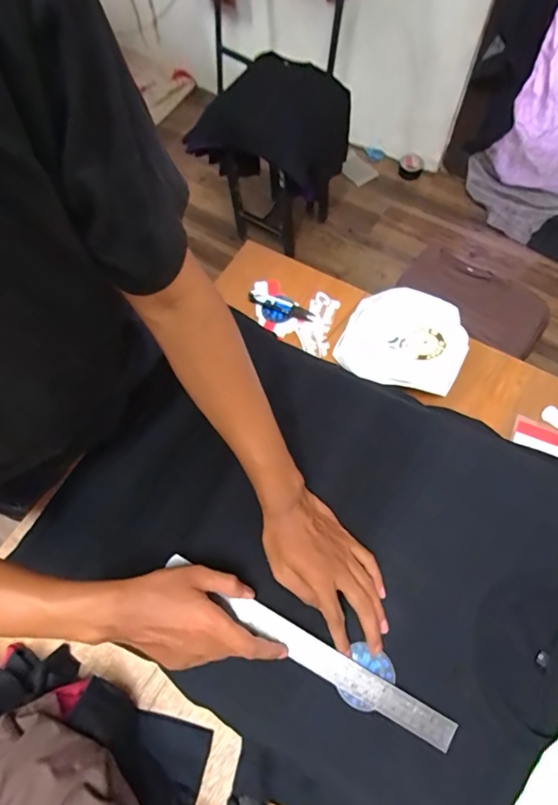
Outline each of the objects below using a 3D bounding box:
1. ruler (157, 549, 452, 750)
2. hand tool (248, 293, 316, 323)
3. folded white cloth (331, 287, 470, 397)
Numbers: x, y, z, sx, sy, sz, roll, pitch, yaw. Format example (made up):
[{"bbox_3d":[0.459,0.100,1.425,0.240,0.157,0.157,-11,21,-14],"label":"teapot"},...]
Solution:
[{"bbox_3d":[0.022,0.252,0.452,0.325,0.004,0.027,27,76,11],"label":"ruler"},{"bbox_3d":[0.003,-0.165,0.751,0.117,0.009,0.026,20,69,11],"label":"hand tool"},{"bbox_3d":[0.196,-0.092,0.696,0.185,0.051,0.170,26,71,13],"label":"folded white cloth"}]

